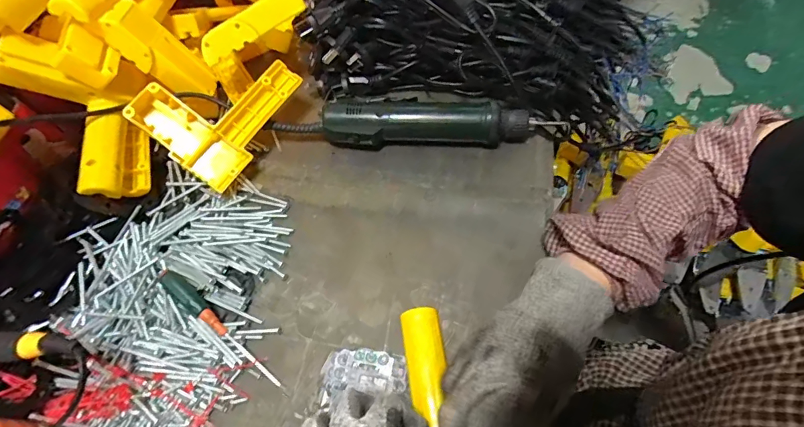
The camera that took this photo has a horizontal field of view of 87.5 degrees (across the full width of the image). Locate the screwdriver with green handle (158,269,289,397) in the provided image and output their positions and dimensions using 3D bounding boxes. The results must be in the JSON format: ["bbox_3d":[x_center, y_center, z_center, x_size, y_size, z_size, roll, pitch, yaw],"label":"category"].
[{"bbox_3d":[-0.150,0.100,0.353,0.147,0.014,0.015,40,70,7],"label":"screwdriver with green handle"}]

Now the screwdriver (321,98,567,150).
[{"bbox_3d":[0.036,-0.098,0.447,0.233,0.041,0.049,-1,61,2],"label":"screwdriver"}]

